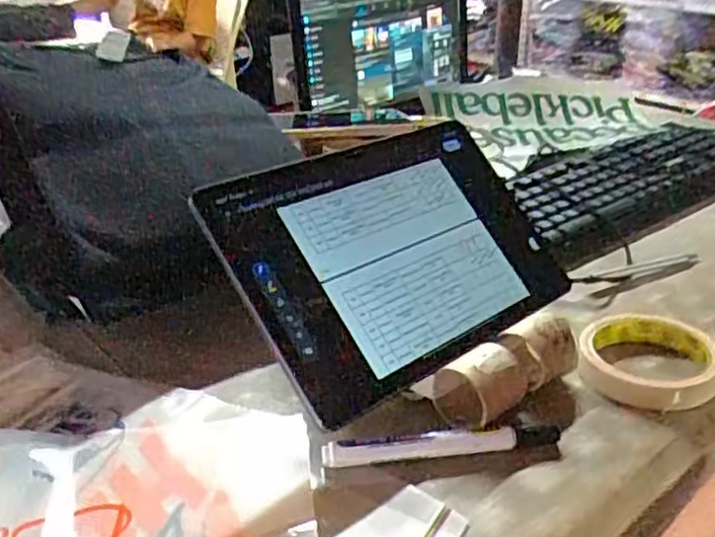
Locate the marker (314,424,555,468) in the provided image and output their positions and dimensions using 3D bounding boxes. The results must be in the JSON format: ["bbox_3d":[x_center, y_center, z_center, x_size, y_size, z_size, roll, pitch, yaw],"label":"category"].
[{"bbox_3d":[0.051,0.104,0.420,0.142,0.018,0.013,-5,28,-7],"label":"marker"}]

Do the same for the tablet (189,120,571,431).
[{"bbox_3d":[0.031,-0.015,0.481,0.249,0.011,0.163,-23,76,-38],"label":"tablet"}]

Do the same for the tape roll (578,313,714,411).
[{"bbox_3d":[0.201,0.064,0.489,0.088,0.022,0.102,9,29,18],"label":"tape roll"}]

